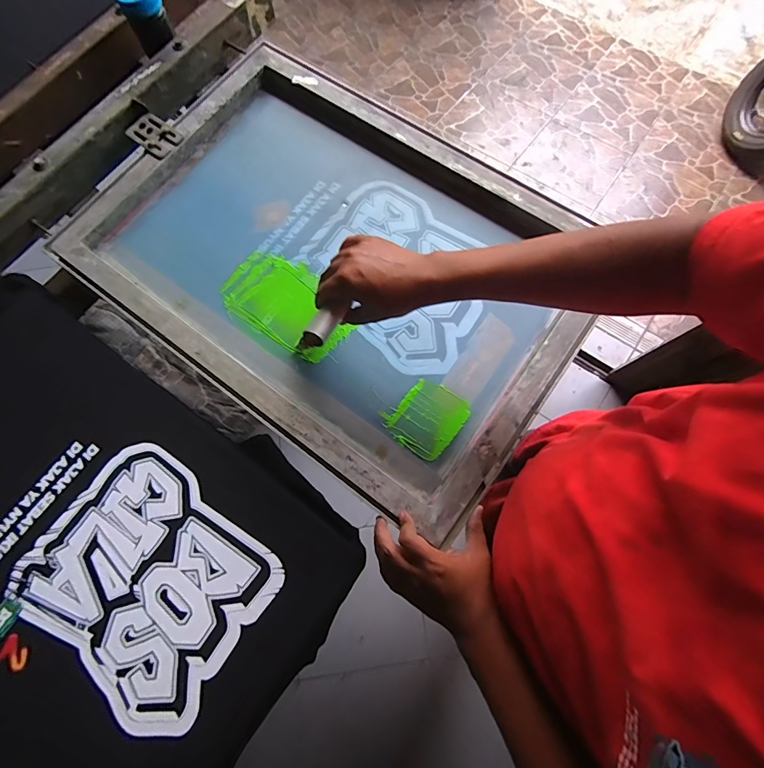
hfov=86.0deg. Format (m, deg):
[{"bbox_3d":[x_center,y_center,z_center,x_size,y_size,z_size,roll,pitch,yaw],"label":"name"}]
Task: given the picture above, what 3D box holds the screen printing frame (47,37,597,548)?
[{"bbox_3d":[-0.066,-0.182,0.569,0.666,0.040,0.464,35,78,10],"label":"screen printing frame"}]

